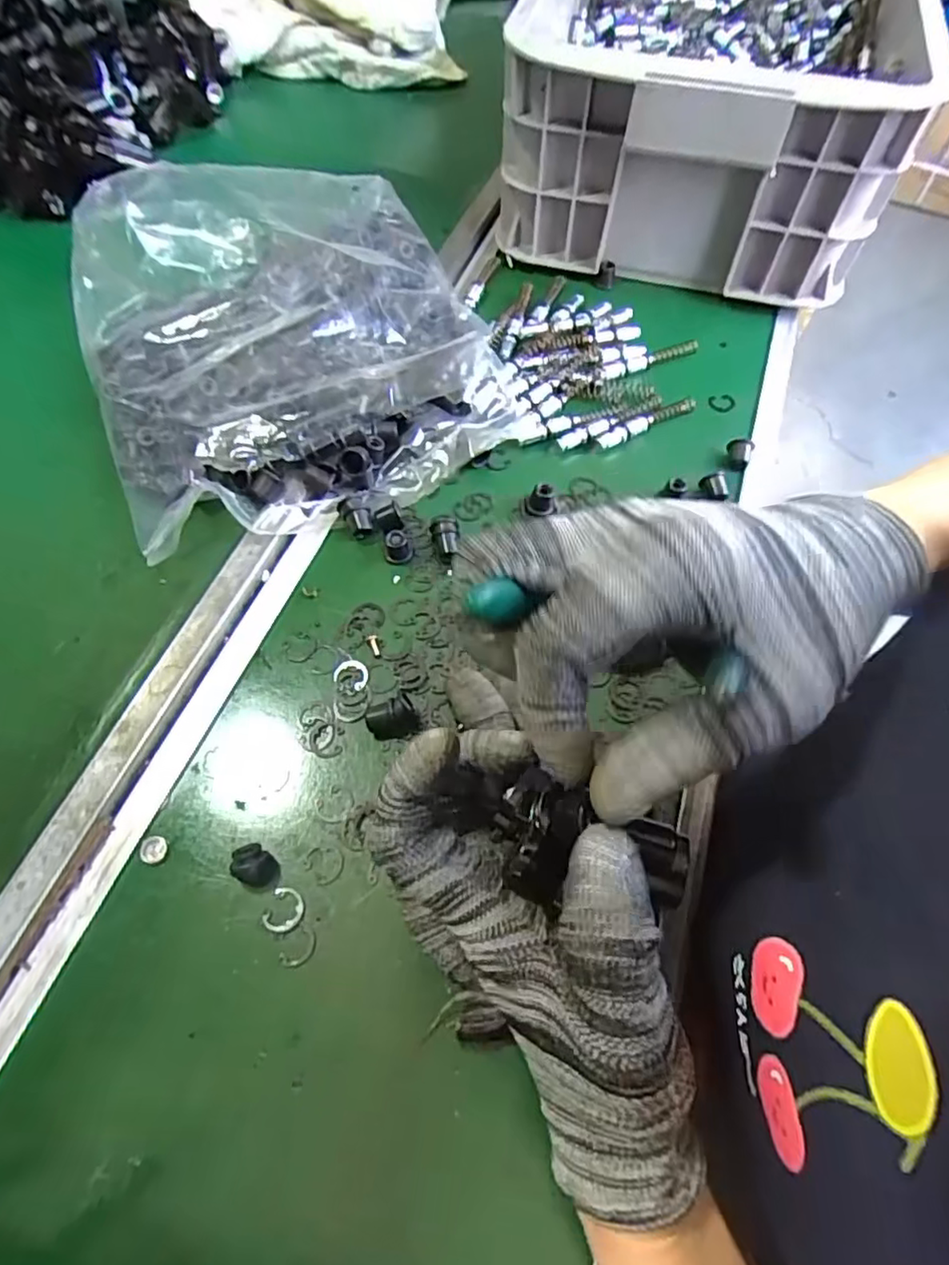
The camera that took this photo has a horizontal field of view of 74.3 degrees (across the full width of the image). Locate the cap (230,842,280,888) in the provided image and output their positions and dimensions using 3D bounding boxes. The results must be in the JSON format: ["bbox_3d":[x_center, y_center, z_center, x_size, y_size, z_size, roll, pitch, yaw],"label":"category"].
[{"bbox_3d":[-0.102,0.108,0.290,0.016,0.018,0.016,1,62,-3],"label":"cap"}]

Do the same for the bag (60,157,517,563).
[{"bbox_3d":[-0.117,-0.201,0.425,0.267,0.088,0.262,-19,65,-12],"label":"bag"}]

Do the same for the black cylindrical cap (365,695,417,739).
[{"bbox_3d":[-0.044,0.046,0.331,0.025,0.017,0.017,-19,65,-13],"label":"black cylindrical cap"}]

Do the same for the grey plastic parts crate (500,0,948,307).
[{"bbox_3d":[0.186,-0.448,0.530,0.287,0.166,0.331,11,62,2],"label":"grey plastic parts crate"}]

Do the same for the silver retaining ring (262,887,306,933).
[{"bbox_3d":[-0.087,0.128,0.288,0.017,0.004,0.019,14,63,4],"label":"silver retaining ring"}]

